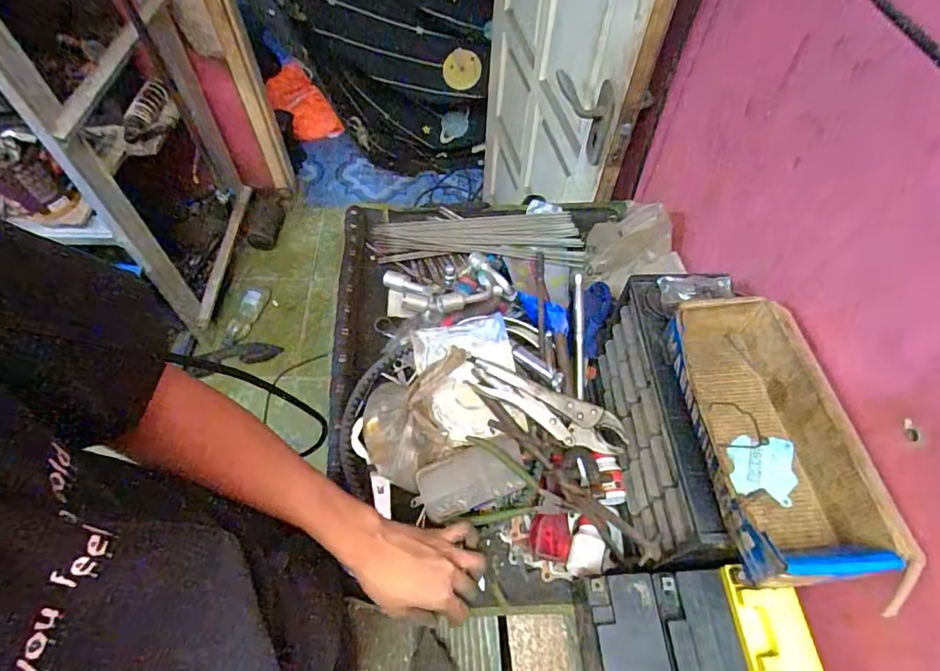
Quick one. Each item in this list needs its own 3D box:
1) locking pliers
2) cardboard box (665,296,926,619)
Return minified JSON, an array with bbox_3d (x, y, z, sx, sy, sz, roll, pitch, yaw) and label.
[{"bbox_3d":[0.091,0.090,0.630,0.205,0.021,0.053,20,58,12],"label":"locking pliers"},{"bbox_3d":[0.266,0.081,0.467,0.116,0.067,0.277,-5,56,-4],"label":"cardboard box"}]

